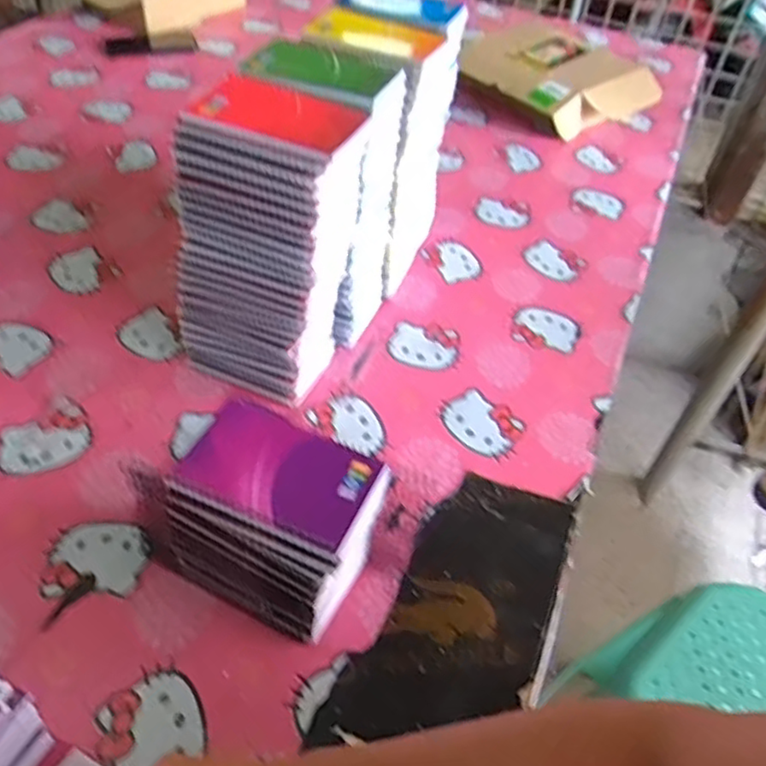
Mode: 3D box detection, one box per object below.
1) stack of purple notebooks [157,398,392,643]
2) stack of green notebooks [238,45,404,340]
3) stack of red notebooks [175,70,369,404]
[{"bbox_3d":[-0.077,0.112,0.516,0.151,0.151,0.087,22,49,16],"label":"stack of purple notebooks"},{"bbox_3d":[-0.060,-0.181,0.700,0.131,0.287,0.115,19,48,13],"label":"stack of green notebooks"},{"bbox_3d":[-0.107,-0.119,0.636,0.153,0.283,0.097,18,48,13],"label":"stack of red notebooks"}]

